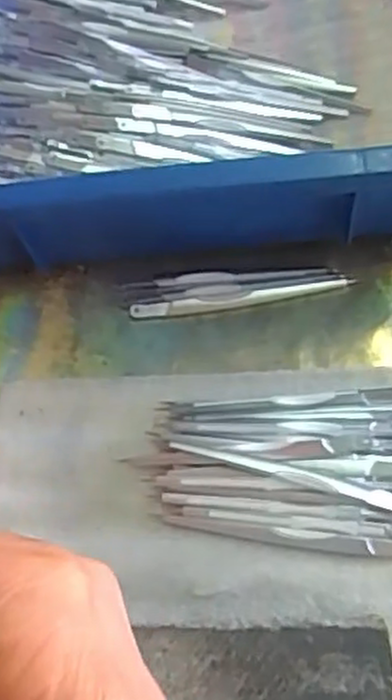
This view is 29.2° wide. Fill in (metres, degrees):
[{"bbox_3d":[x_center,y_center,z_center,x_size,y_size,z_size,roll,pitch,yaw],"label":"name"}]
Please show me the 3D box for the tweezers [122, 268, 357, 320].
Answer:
[{"bbox_3d":[0.018,-0.029,0.365,0.107,0.009,0.021,-5,65,1],"label":"tweezers"}]

